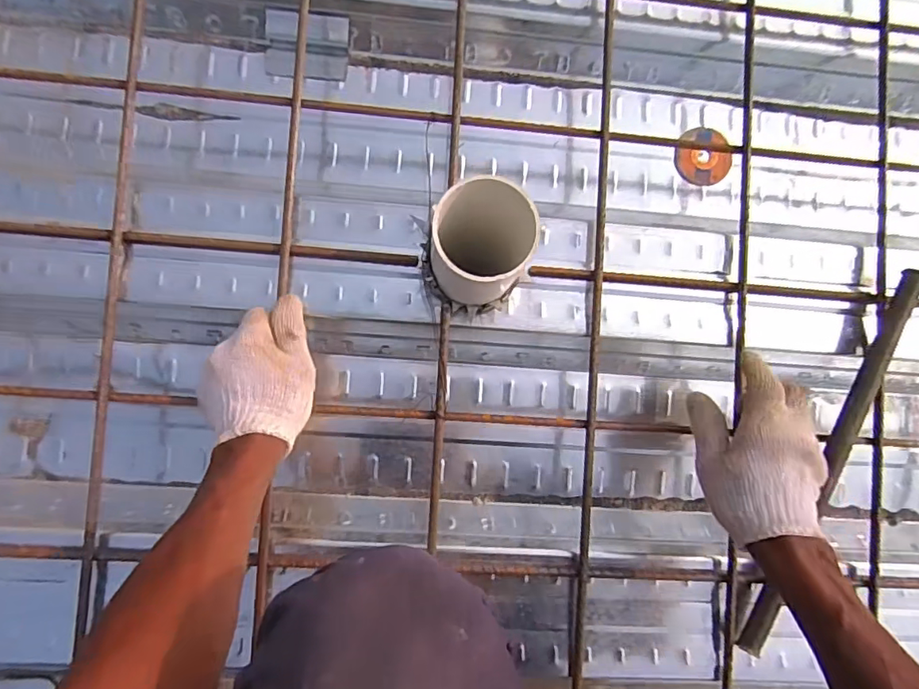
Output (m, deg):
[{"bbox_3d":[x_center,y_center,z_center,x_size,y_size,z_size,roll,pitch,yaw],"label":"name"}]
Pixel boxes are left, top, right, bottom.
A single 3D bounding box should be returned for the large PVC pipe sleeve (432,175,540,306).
[{"bbox_3d":[0.017,-0.088,0.474,0.088,0.102,0.099,5,87,-4],"label":"large PVC pipe sleeve"}]

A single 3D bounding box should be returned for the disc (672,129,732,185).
[{"bbox_3d":[0.276,-0.213,0.602,0.059,0.004,0.063,0,96,4],"label":"disc"}]

